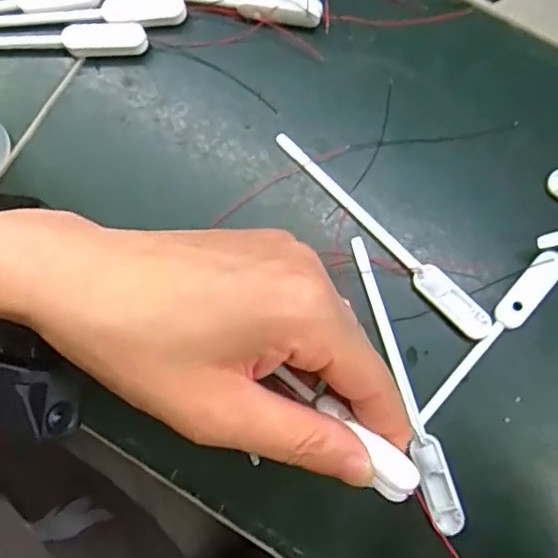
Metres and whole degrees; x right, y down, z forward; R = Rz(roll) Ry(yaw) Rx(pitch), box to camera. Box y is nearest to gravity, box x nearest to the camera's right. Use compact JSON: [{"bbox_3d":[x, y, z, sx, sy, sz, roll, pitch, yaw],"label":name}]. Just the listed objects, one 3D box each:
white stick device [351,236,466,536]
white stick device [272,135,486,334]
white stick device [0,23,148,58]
[{"bbox_3d":[0.062,0.048,0.290,0.015,0.006,0.144,-15,80,0],"label":"white stick device"},{"bbox_3d":[0.051,-0.023,0.305,0.144,0.006,0.015,44,85,9],"label":"white stick device"},{"bbox_3d":[-0.145,-0.131,0.329,0.143,0.008,0.016,-1,80,3],"label":"white stick device"}]

